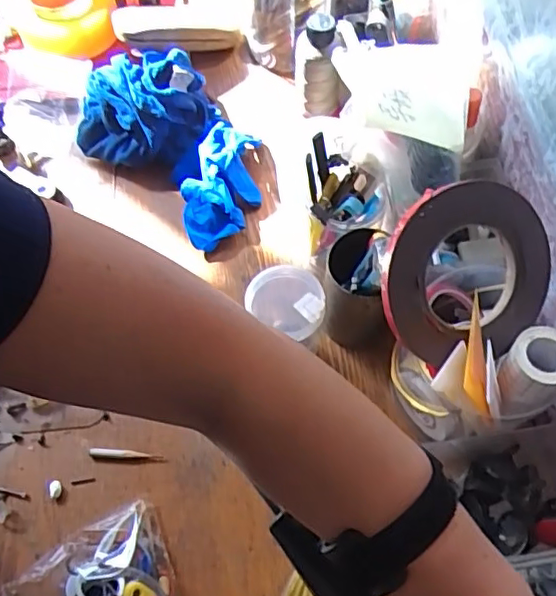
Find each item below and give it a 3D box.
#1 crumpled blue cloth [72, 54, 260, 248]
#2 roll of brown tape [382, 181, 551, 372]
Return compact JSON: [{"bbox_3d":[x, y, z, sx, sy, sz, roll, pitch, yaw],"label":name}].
[{"bbox_3d":[-0.109,-0.180,0.643,0.235,0.066,0.153,38,68,15],"label":"crumpled blue cloth"},{"bbox_3d":[0.143,-0.019,0.435,0.140,0.022,0.134,-5,103,-16],"label":"roll of brown tape"}]

